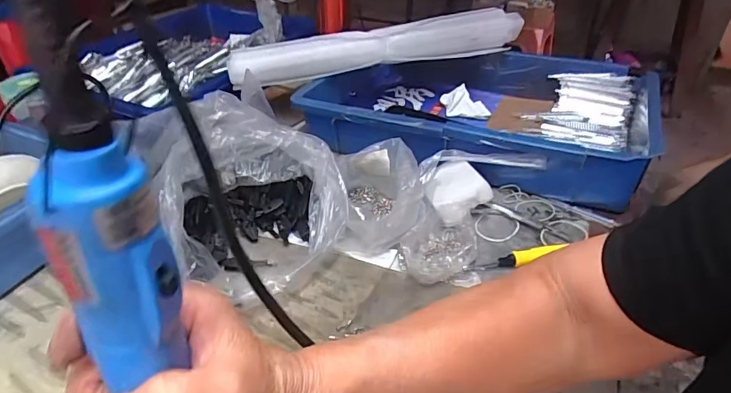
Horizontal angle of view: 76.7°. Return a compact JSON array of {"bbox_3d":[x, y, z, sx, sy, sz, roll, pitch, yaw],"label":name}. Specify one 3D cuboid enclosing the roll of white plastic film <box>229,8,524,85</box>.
[{"bbox_3d":[0.025,-0.220,0.676,0.433,0.064,0.057,-10,37,-14],"label":"roll of white plastic film"}]

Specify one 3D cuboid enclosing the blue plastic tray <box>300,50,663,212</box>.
[{"bbox_3d":[0.149,-0.114,0.647,0.431,0.110,0.276,15,38,21],"label":"blue plastic tray"}]

